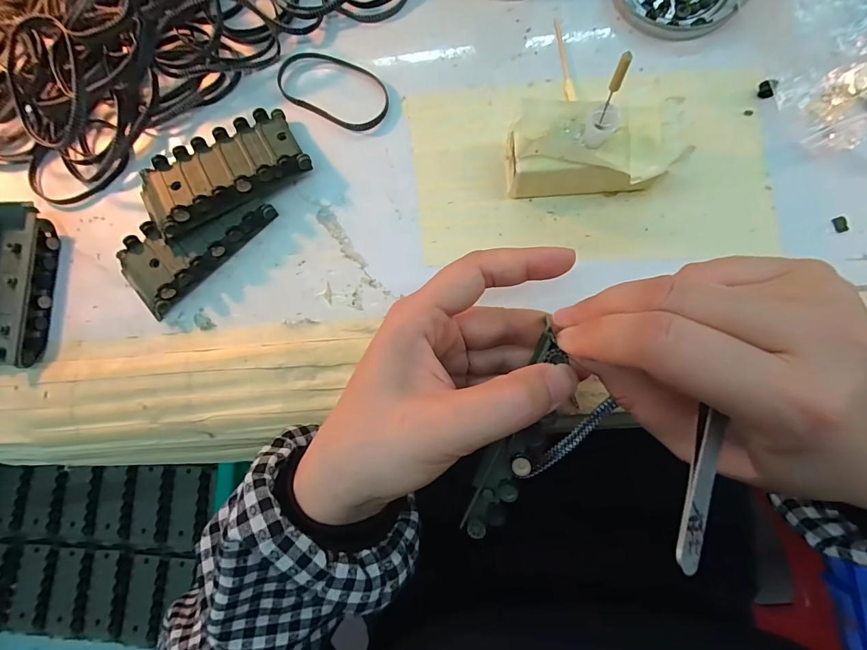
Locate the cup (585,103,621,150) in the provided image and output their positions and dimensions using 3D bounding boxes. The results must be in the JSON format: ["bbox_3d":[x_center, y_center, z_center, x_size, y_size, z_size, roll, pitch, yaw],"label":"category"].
[{"bbox_3d":[0.080,-0.094,0.196,0.013,0.017,0.013,-1,84,5],"label":"cup"}]

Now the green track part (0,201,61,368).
[{"bbox_3d":[-0.265,-0.026,0.255,0.050,0.015,0.098,3,85,6],"label":"green track part"}]

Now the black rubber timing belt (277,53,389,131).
[{"bbox_3d":[-0.062,-0.147,0.255,0.077,0.005,0.039,29,88,8],"label":"black rubber timing belt"}]

